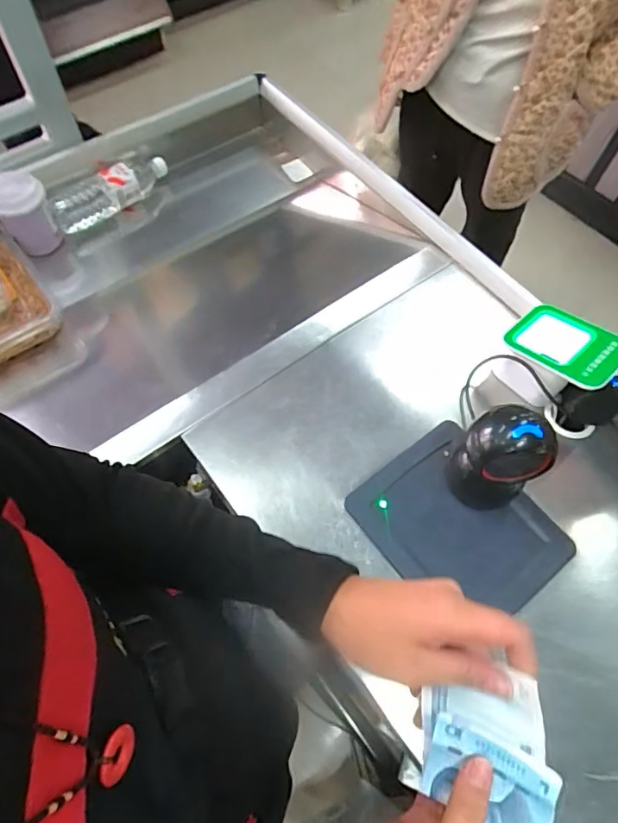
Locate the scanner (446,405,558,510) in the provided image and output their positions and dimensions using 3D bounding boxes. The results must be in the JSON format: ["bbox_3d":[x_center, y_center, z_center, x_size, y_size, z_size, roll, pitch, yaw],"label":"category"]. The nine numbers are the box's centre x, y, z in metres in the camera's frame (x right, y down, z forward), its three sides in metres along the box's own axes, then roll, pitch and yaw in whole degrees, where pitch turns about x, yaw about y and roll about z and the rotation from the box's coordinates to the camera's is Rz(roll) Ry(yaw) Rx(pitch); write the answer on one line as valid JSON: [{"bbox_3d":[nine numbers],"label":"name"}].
[{"bbox_3d":[0.223,0.057,0.609,0.078,0.152,0.093,-35,69,-18],"label":"scanner"}]

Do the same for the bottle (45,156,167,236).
[{"bbox_3d":[-0.357,-0.403,0.944,0.228,0.061,0.077,-40,71,-19],"label":"bottle"}]

